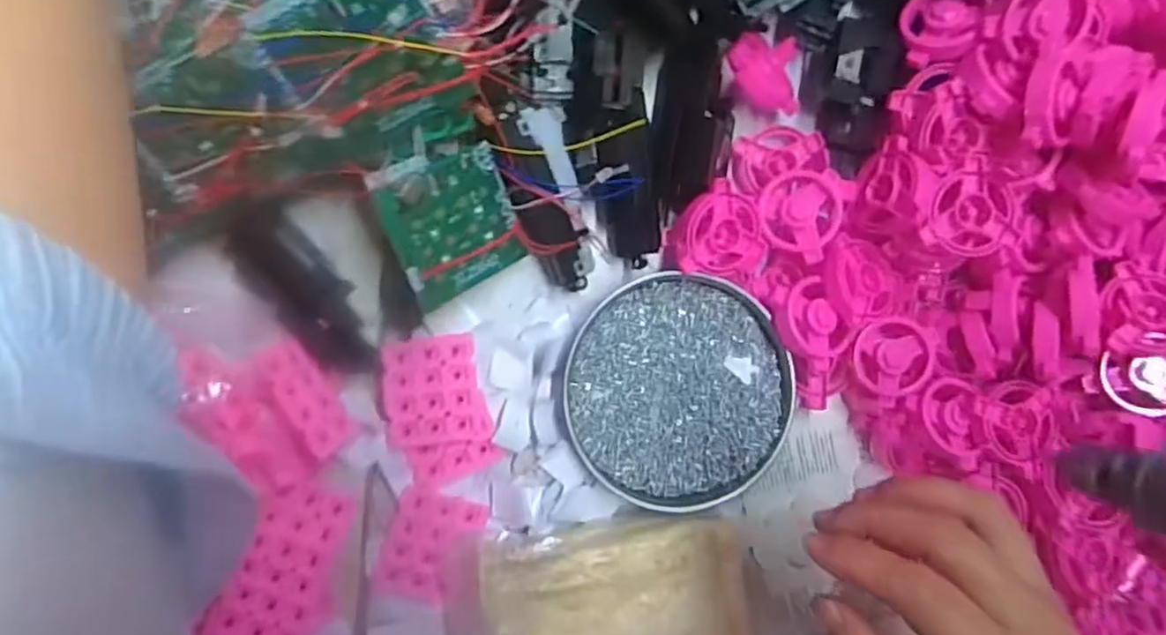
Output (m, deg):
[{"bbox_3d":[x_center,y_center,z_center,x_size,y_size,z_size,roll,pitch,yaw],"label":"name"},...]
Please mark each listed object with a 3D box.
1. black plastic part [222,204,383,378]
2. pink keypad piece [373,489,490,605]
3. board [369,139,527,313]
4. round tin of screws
[{"bbox_3d":[-0.145,-0.014,0.358,0.036,0.020,0.101,-32,117,-8],"label":"black plastic part"},{"bbox_3d":[-0.086,0.130,0.385,0.047,0.006,0.061,19,87,-9],"label":"pink keypad piece"},{"bbox_3d":[-0.067,-0.050,0.359,0.071,0.004,0.070,-32,114,-33],"label":"board"},{"bbox_3d":[0.057,0.044,0.406,0.127,0.021,0.135,0,90,-9],"label":"round tin of screws"}]

